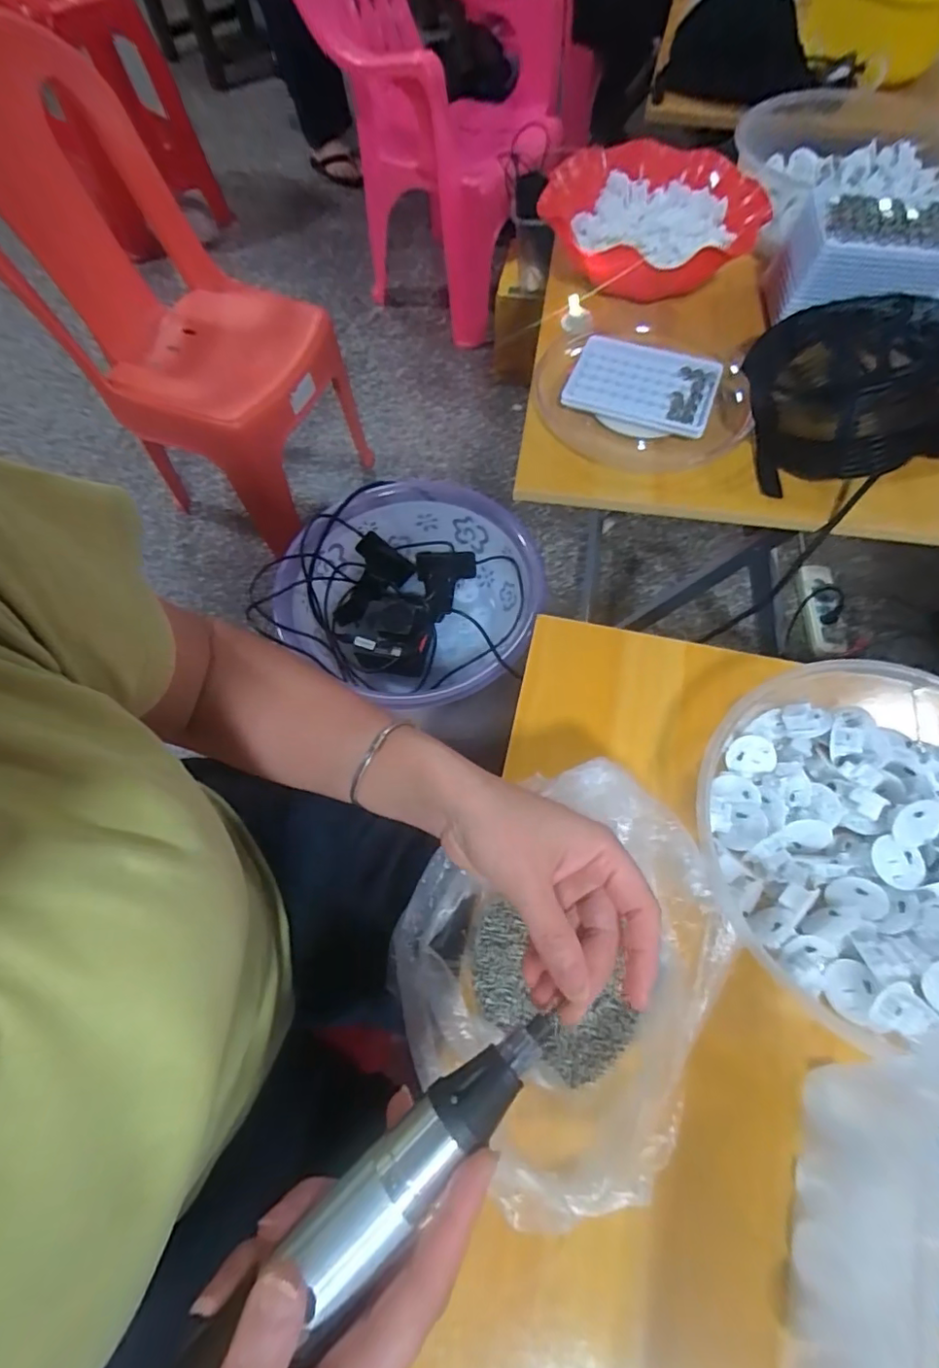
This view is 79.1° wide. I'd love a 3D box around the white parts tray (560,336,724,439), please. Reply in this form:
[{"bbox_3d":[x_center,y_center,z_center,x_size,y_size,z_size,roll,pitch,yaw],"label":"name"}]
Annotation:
[{"bbox_3d":[0.163,-0.285,0.537,0.132,0.015,0.100,19,66,12],"label":"white parts tray"}]

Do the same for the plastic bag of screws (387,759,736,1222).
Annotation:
[{"bbox_3d":[0.048,0.160,0.334,0.178,0.059,0.225,22,66,13],"label":"plastic bag of screws"}]

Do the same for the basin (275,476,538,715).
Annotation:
[{"bbox_3d":[-0.066,-0.119,0.686,0.242,0.090,0.248,-42,69,-17],"label":"basin"}]

